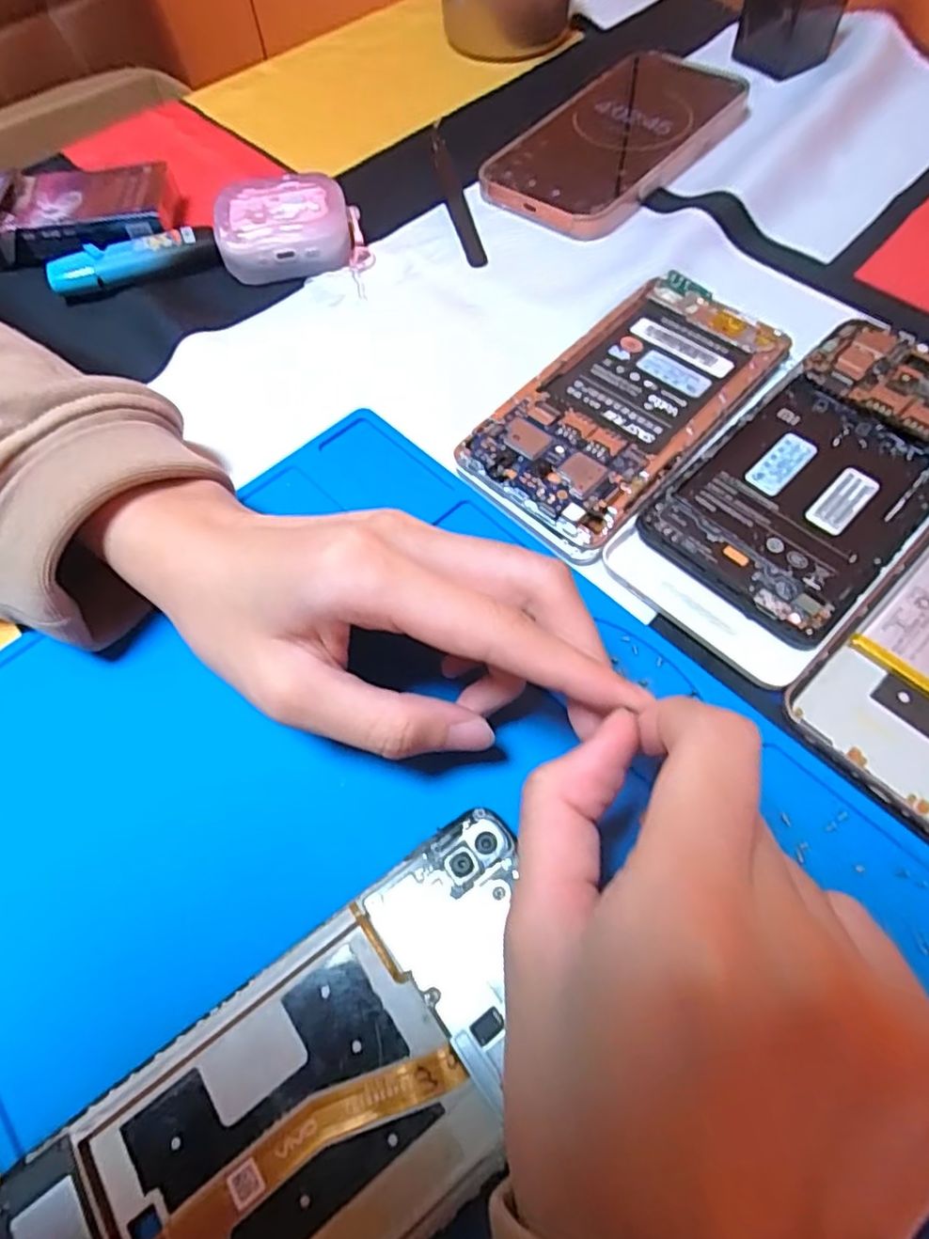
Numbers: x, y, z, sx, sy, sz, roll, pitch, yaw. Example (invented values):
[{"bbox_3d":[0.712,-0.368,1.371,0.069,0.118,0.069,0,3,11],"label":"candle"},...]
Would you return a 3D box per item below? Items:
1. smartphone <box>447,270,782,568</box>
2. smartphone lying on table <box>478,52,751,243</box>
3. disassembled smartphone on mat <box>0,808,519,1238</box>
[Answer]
[{"bbox_3d":[0.067,-0.088,0.261,0.070,0.009,0.149,39,71,21],"label":"smartphone"},{"bbox_3d":[0.090,-0.277,0.366,0.085,0.014,0.178,37,71,20],"label":"smartphone lying on table"},{"bbox_3d":[-0.033,0.120,0.158,0.142,0.009,0.069,-35,66,-14],"label":"disassembled smartphone on mat"}]

